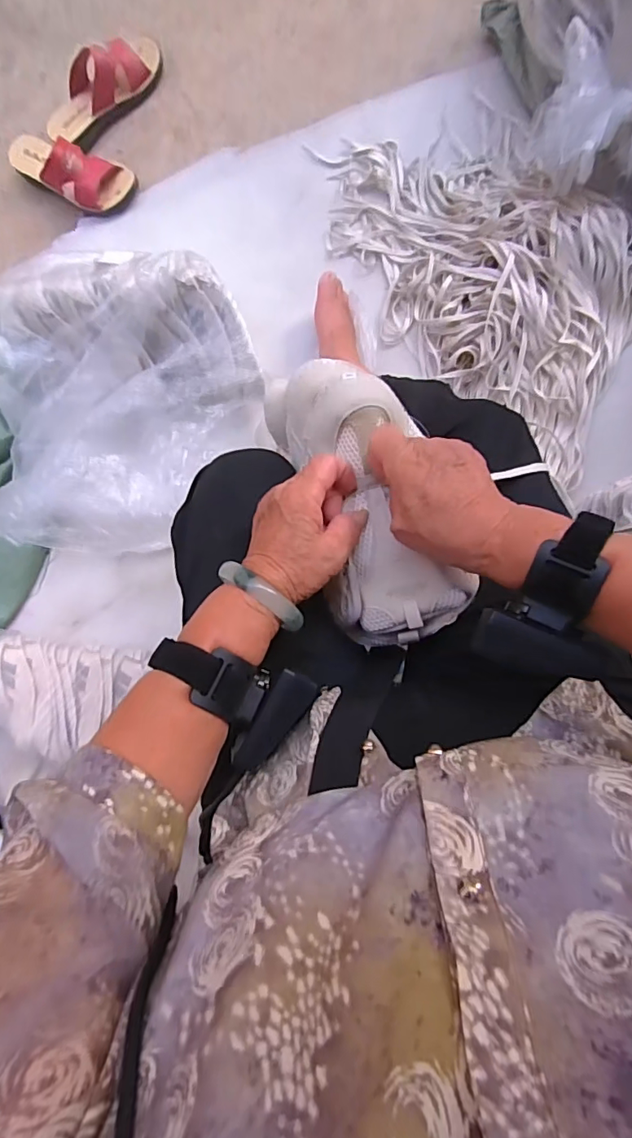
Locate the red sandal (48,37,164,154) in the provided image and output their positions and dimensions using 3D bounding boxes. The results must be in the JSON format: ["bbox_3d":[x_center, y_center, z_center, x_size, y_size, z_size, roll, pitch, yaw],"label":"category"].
[{"bbox_3d":[-0.357,-0.804,0.856,0.228,0.080,0.087,-44,85,5],"label":"red sandal"}]

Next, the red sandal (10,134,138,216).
[{"bbox_3d":[-0.419,-0.667,0.851,0.228,0.075,0.086,26,93,7],"label":"red sandal"}]

